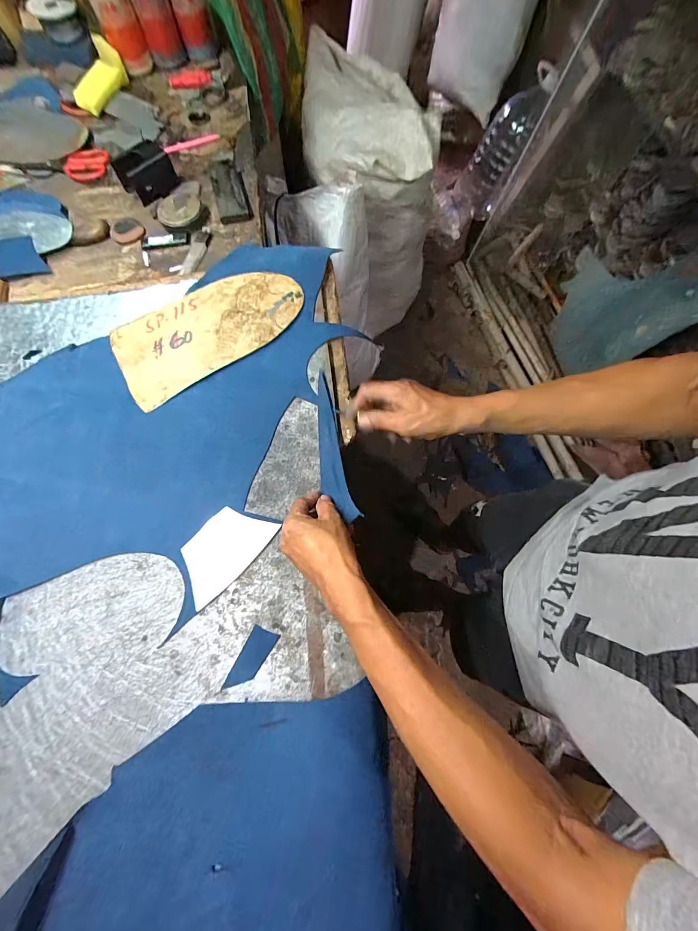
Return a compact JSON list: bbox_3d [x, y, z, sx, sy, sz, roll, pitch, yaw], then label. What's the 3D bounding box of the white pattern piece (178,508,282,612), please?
[{"bbox_3d":[-0.155,0.101,0.451,0.072,0.006,0.122,40,77,14],"label":"white pattern piece"}]

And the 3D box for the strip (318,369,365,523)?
[{"bbox_3d":[-0.025,-0.026,0.479,0.038,0.021,0.203,-10,70,-2],"label":"strip"}]

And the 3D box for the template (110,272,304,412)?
[{"bbox_3d":[-0.208,-0.207,0.543,0.277,0.007,0.145,-31,76,-5],"label":"template"}]

